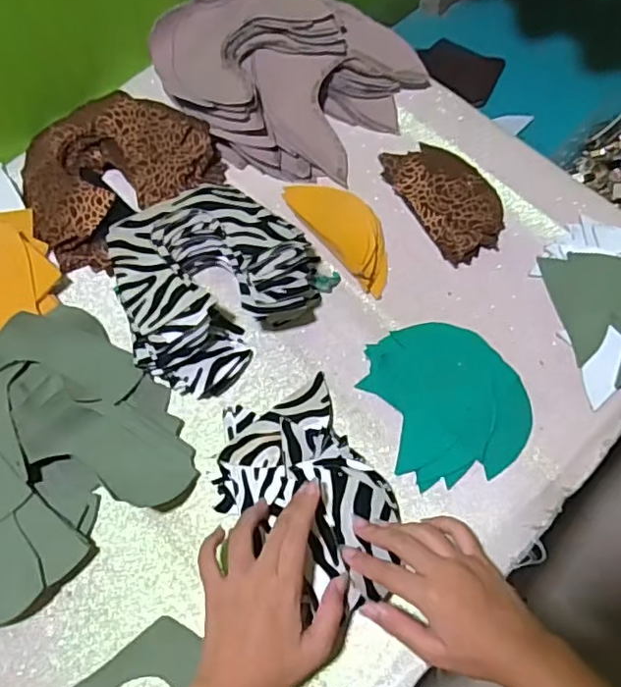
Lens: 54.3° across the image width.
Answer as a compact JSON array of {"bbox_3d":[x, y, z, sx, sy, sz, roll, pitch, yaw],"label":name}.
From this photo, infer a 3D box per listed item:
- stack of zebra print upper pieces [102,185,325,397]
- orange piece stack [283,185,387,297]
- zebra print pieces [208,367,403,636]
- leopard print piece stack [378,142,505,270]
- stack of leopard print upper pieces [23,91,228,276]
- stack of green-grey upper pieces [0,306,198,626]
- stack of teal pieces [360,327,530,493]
[{"bbox_3d":[-0.096,-0.067,0.543,0.185,0.046,0.177,-38,71,-13],"label":"stack of zebra print upper pieces"},{"bbox_3d":[0.034,-0.114,0.585,0.060,0.029,0.139,-38,71,-13],"label":"orange piece stack"},{"bbox_3d":[-0.004,0.120,0.480,0.120,0.032,0.180,-26,69,-9],"label":"zebra print pieces"},{"bbox_3d":[0.136,-0.147,0.601,0.078,0.015,0.135,-30,68,-11],"label":"leopard print piece stack"},{"bbox_3d":[-0.201,-0.176,0.615,0.193,0.033,0.157,-40,71,-14],"label":"stack of leopard print upper pieces"},{"bbox_3d":[-0.226,0.096,0.496,0.200,0.045,0.223,41,74,17],"label":"stack of green-grey upper pieces"},{"bbox_3d":[0.120,0.044,0.516,0.122,0.029,0.136,-19,68,-6],"label":"stack of teal pieces"}]

